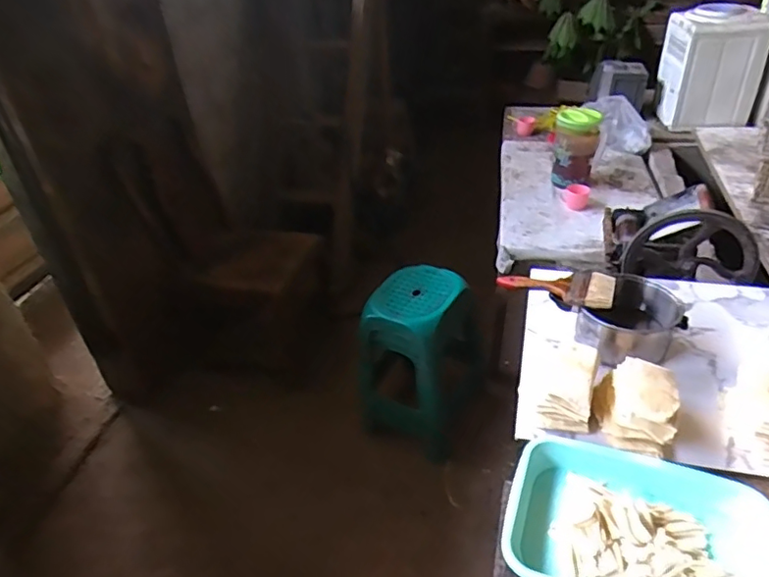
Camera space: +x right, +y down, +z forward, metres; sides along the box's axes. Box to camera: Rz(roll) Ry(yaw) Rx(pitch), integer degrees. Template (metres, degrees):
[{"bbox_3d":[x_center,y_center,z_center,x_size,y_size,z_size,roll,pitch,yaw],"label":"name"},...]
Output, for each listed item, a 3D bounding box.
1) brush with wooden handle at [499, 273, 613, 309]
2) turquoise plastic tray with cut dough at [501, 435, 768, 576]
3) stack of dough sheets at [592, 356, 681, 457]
[{"bbox_3d":[0.321,-0.014,1.048,0.214,0.023,0.085,17,53,44],"label":"brush with wooden handle"},{"bbox_3d":[0.328,0.306,0.731,0.321,0.046,0.236,9,38,22],"label":"turquoise plastic tray with cut dough"},{"bbox_3d":[0.372,0.170,0.847,0.112,0.074,0.131,11,39,24],"label":"stack of dough sheets"}]

